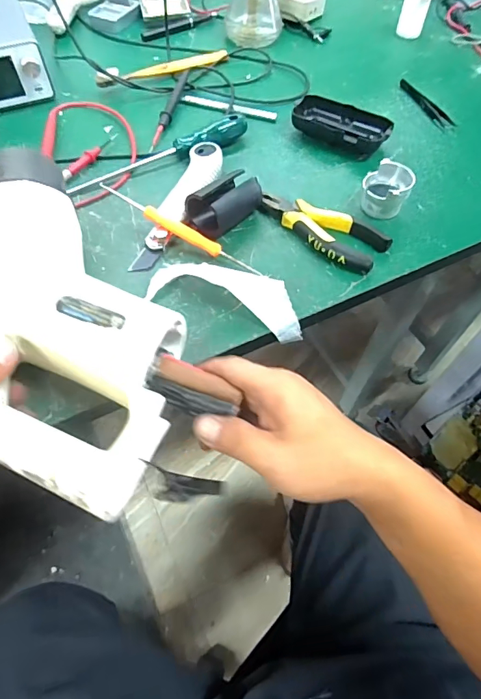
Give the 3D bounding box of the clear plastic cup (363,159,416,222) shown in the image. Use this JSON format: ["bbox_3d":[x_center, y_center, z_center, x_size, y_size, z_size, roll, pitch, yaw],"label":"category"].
[{"bbox_3d":[0.140,-0.154,0.414,0.044,0.040,0.040,1,59,-1],"label":"clear plastic cup"}]

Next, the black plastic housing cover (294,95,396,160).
[{"bbox_3d":[0.112,-0.251,0.486,0.109,0.026,0.056,34,64,17],"label":"black plastic housing cover"}]

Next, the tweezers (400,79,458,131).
[{"bbox_3d":[0.229,-0.304,0.531,0.020,0.007,0.107,-14,60,-10],"label":"tweezers"}]

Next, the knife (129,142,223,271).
[{"bbox_3d":[-0.055,-0.141,0.416,0.037,0.019,0.168,15,60,7],"label":"knife"}]

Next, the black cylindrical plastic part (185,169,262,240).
[{"bbox_3d":[-0.015,-0.138,0.402,0.044,0.047,0.062,35,64,18],"label":"black cylindrical plastic part"}]

